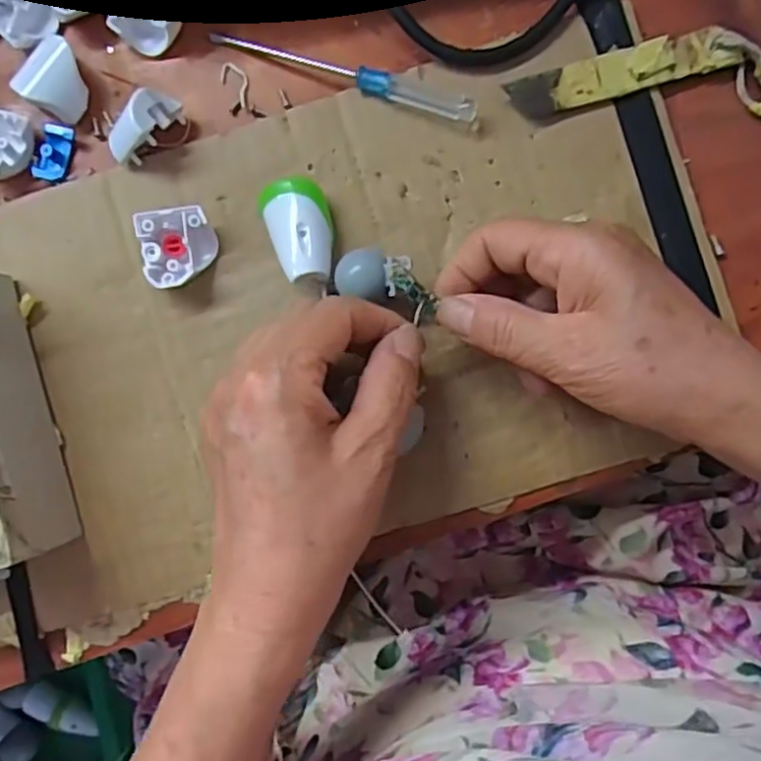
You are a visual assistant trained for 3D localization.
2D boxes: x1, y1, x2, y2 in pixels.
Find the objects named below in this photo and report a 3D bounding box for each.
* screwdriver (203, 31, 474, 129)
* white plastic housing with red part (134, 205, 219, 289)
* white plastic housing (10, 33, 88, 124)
[{"bbox_3d":[-0.016,-0.136,0.304,0.124,0.011,0.011,20,90,4],"label":"screwdriver"},{"bbox_3d":[-0.089,-0.058,0.304,0.030,0.018,0.033,-7,88,3],"label":"white plastic housing with red part"},{"bbox_3d":[-0.146,-0.137,0.314,0.028,0.021,0.030,0,88,4],"label":"white plastic housing"}]

